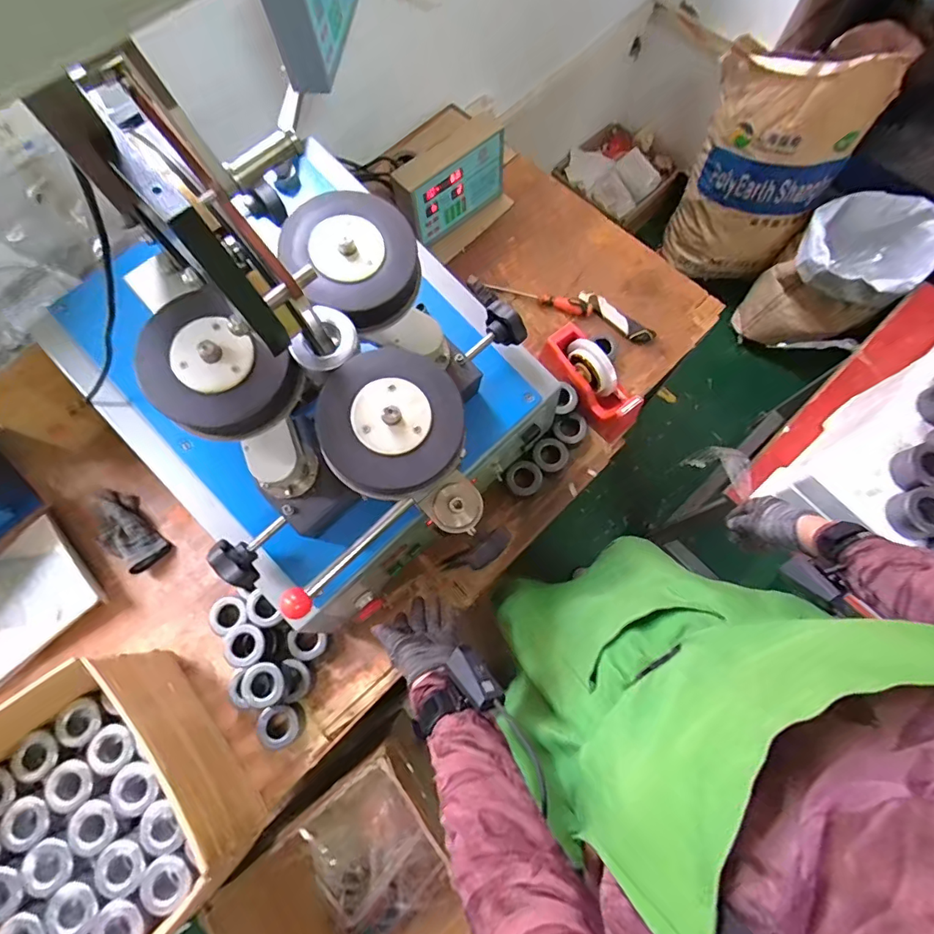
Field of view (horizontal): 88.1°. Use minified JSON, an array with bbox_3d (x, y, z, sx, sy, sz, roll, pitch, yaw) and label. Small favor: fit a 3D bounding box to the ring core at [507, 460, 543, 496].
[{"bbox_3d":[0.097,0.019,0.828,0.058,0.021,0.059,-25,90,0],"label":"ring core"}]

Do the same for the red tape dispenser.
[{"bbox_3d":[0.214,-0.147,0.843,0.075,0.106,0.205,-38,77,-11],"label":"red tape dispenser"}]

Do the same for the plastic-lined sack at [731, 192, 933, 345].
[{"bbox_3d":[1.095,-0.561,1.471,0.328,0.412,0.301,-38,77,-11],"label":"plastic-lined sack"}]

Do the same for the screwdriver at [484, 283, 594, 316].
[{"bbox_3d":[0.141,-0.332,0.943,0.210,0.024,0.031,15,74,4],"label":"screwdriver"}]

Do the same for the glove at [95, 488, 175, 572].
[{"bbox_3d":[-0.583,0.101,0.811,0.076,0.057,0.161,-41,78,-12],"label":"glove"}]

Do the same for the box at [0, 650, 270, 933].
[{"bbox_3d":[-0.515,0.462,0.630,0.345,0.177,0.350,-41,78,-12],"label":"box"}]

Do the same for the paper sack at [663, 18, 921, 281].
[{"bbox_3d":[0.836,-0.866,1.407,0.386,0.609,0.275,12,73,3],"label":"paper sack"}]

